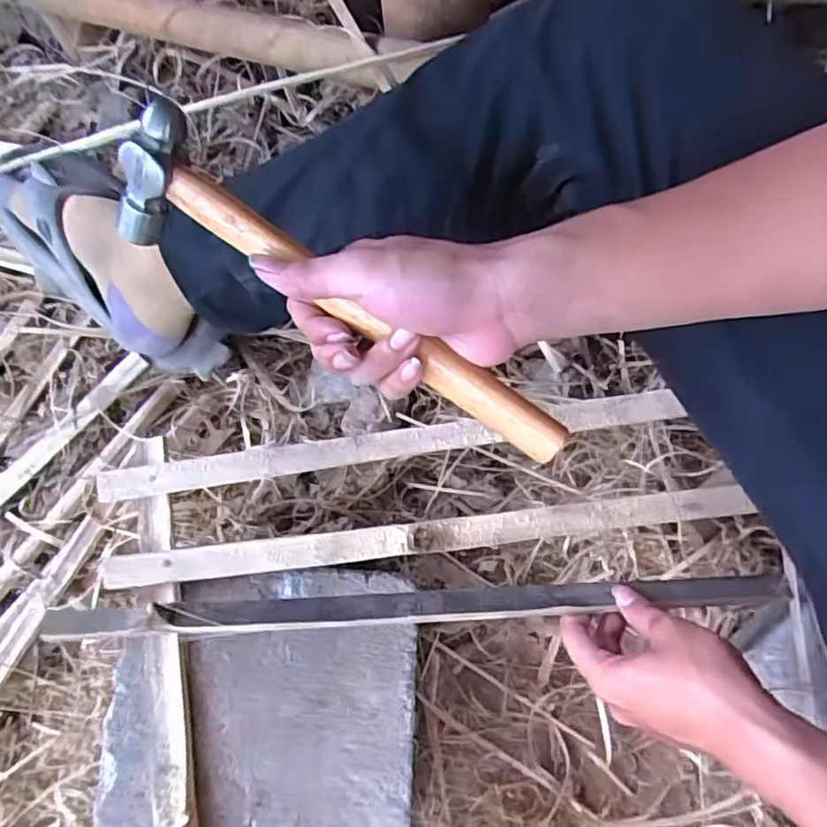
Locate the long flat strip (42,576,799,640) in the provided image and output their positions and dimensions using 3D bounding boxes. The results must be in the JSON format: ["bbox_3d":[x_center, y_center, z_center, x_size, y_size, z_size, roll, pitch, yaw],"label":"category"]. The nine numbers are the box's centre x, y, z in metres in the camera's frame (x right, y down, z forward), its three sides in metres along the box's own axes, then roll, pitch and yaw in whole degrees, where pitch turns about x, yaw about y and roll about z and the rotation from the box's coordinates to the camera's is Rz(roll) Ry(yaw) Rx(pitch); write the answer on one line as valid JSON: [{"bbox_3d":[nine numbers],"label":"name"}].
[{"bbox_3d":[0.008,0.131,0.422,0.496,0.012,0.019,-2,67,-3],"label":"long flat strip"}]

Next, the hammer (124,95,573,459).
[{"bbox_3d":[-0.037,-0.055,0.322,0.265,0.059,0.047,34,70,-2],"label":"hammer"}]

